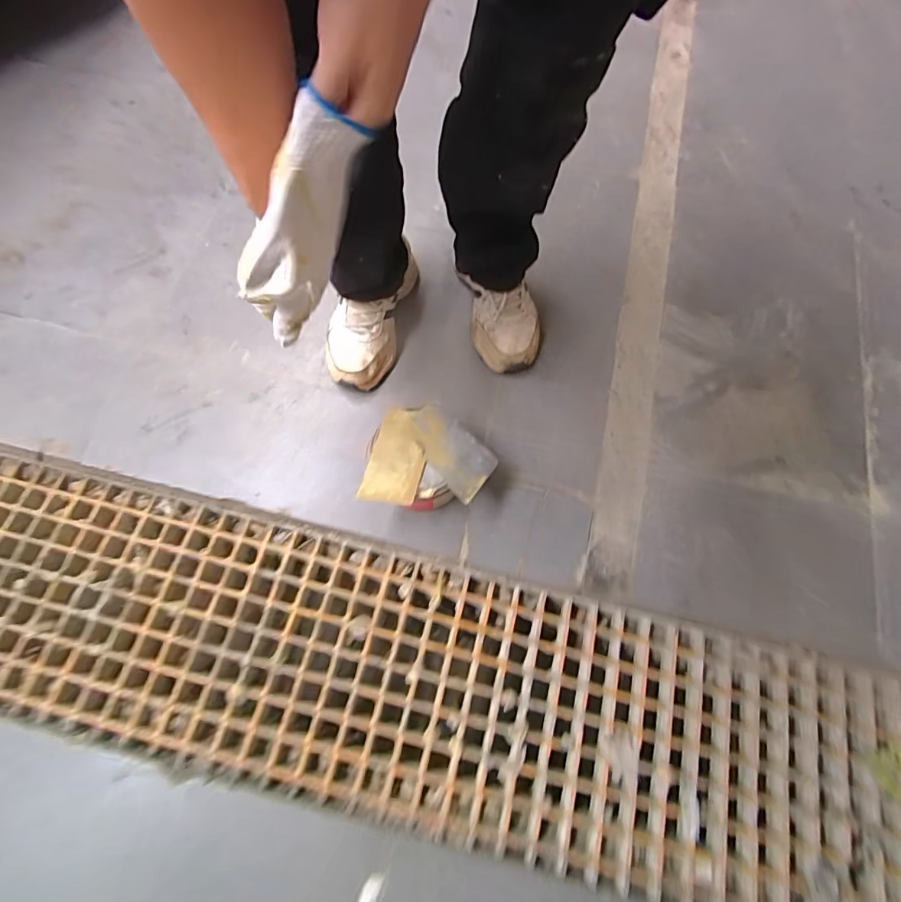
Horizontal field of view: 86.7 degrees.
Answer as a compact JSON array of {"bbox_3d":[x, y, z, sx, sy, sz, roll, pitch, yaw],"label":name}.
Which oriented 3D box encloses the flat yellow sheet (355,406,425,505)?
[{"bbox_3d":[-0.073,0.008,0.656,0.074,0.014,0.133,14,70,4],"label":"flat yellow sheet"}]

